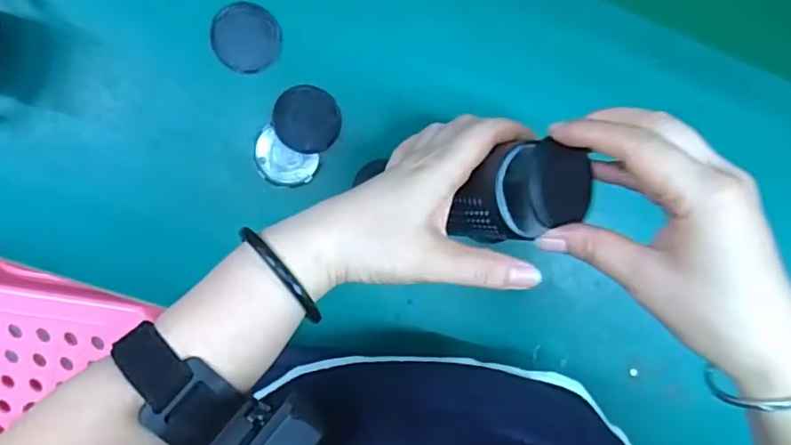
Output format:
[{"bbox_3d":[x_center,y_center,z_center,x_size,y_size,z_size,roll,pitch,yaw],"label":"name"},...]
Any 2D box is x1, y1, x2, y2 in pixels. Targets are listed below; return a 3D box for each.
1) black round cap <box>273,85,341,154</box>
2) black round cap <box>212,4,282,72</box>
[{"bbox_3d":[-0.068,-0.079,0.450,0.050,0.004,0.049,-1,94,-9],"label":"black round cap"},{"bbox_3d":[-0.112,-0.138,0.441,0.050,0.009,0.048,-1,94,-9],"label":"black round cap"}]

